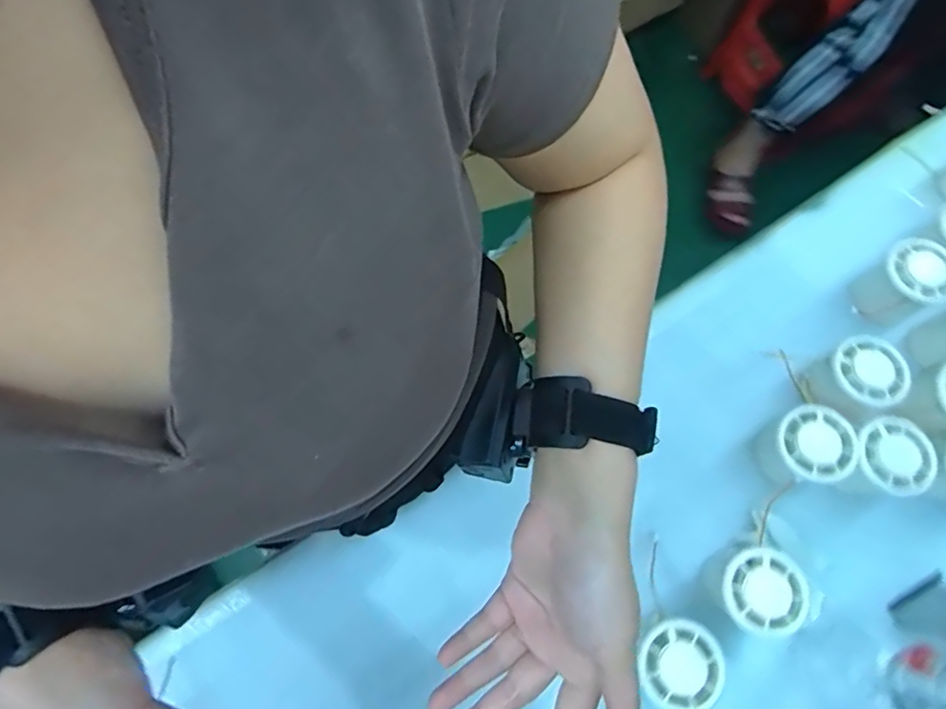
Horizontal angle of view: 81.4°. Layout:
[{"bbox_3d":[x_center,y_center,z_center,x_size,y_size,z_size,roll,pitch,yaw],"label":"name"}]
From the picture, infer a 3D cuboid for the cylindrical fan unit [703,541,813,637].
[{"bbox_3d":[0.203,0.168,0.398,0.054,0.053,0.056,0,72,1],"label":"cylindrical fan unit"}]

